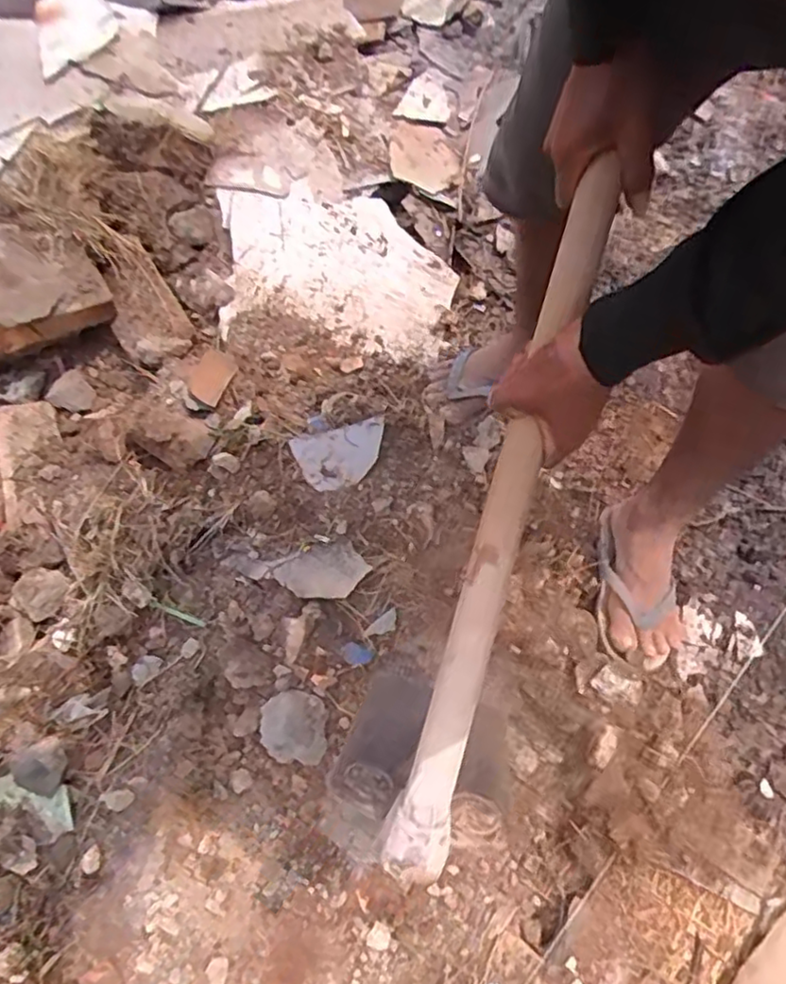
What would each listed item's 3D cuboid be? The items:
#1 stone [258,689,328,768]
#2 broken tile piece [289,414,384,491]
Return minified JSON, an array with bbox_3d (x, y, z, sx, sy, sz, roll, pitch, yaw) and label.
[{"bbox_3d":[-0.139,0.328,0.922,0.092,0.032,0.097,6,81,0],"label":"stone"},{"bbox_3d":[-0.075,-0.049,0.967,0.129,0.106,0.011,-15,44,-9],"label":"broken tile piece"}]

